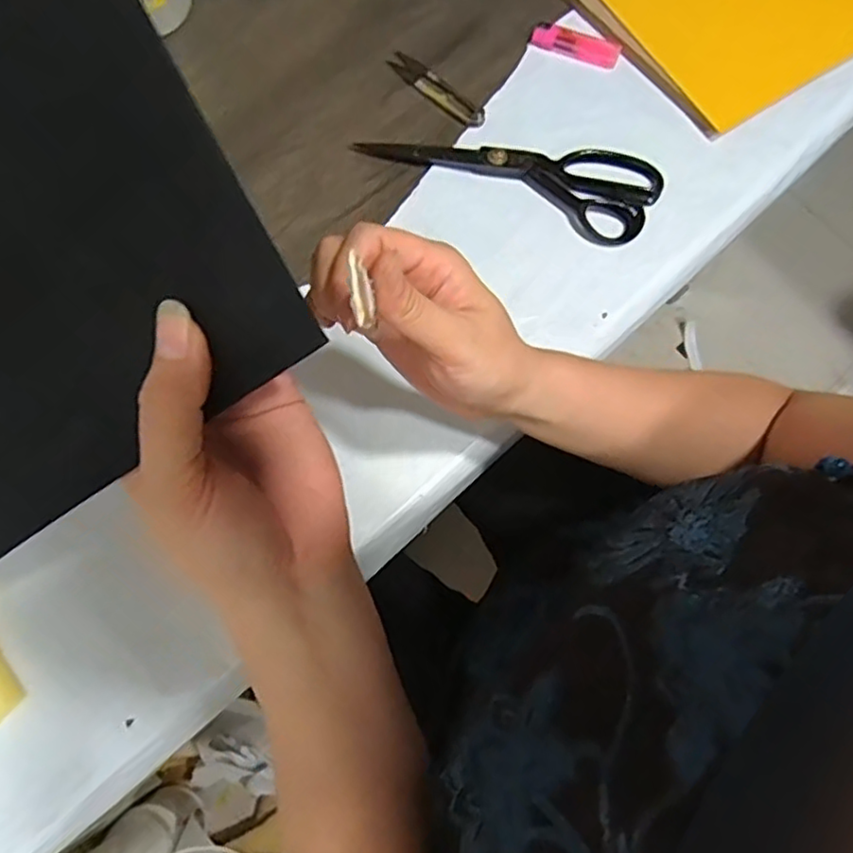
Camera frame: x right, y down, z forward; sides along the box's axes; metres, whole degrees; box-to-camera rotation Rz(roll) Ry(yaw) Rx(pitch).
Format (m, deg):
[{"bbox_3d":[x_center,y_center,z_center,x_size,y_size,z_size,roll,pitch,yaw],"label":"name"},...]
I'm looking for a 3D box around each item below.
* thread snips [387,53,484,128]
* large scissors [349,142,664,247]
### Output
[{"bbox_3d":[0.008,-0.290,0.550,0.100,0.005,0.023,42,78,10],"label":"thread snips"},{"bbox_3d":[0.071,-0.220,0.527,0.236,0.013,0.082,22,75,5],"label":"large scissors"}]

